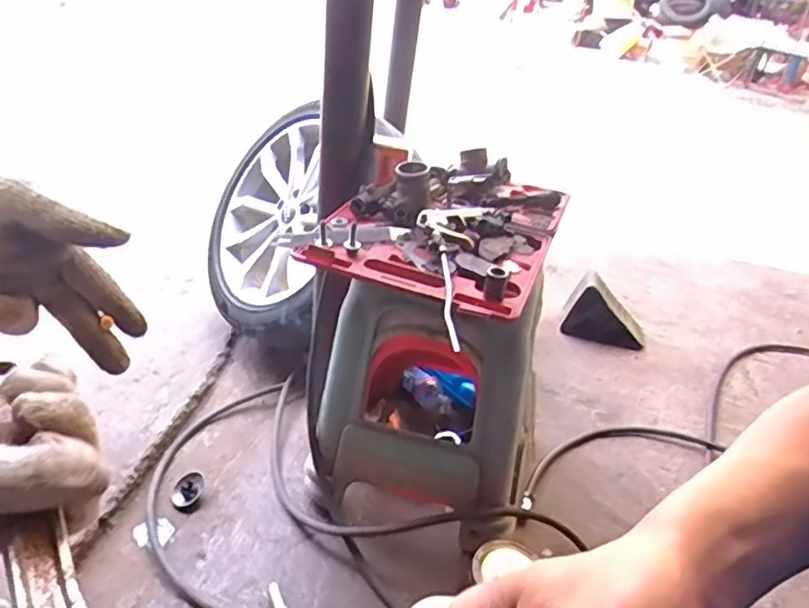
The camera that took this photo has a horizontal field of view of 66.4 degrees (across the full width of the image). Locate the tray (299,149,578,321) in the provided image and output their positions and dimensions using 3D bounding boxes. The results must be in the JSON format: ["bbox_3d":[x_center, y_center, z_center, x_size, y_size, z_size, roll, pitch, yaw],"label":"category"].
[{"bbox_3d":[0.071,-0.147,0.960,0.316,0.098,0.446,17,32,16],"label":"tray"}]

